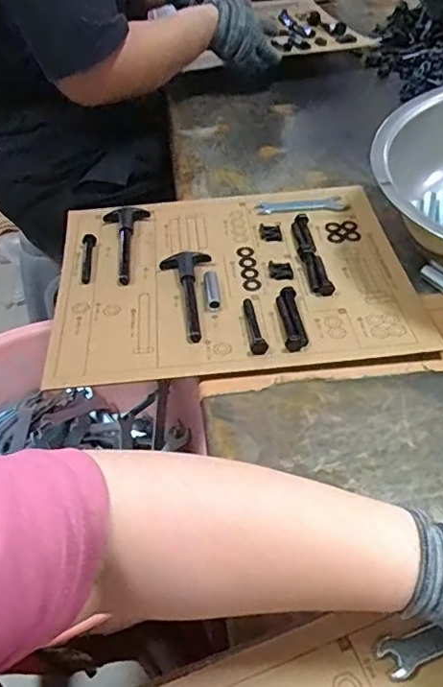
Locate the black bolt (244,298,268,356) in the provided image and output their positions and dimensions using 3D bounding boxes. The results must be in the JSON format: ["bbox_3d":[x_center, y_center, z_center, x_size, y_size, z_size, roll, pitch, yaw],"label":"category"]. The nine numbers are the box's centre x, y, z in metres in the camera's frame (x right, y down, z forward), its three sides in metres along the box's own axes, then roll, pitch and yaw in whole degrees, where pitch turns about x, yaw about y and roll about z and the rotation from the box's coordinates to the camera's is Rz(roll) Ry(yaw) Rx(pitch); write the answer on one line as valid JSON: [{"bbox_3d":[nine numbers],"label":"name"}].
[{"bbox_3d":[0.031,-0.020,0.541,0.014,0.011,0.079,-8,47,-4],"label":"black bolt"}]

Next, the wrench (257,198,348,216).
[{"bbox_3d":[0.102,-0.174,0.700,0.110,0.006,0.033,-7,47,-2],"label":"wrench"}]

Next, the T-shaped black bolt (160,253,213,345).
[{"bbox_3d":[-0.032,-0.054,0.575,0.054,0.015,0.131,-8,47,-4],"label":"T-shaped black bolt"}]

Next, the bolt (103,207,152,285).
[{"bbox_3d":[-0.110,-0.121,0.645,0.053,0.015,0.132,-8,47,-4],"label":"bolt"}]

